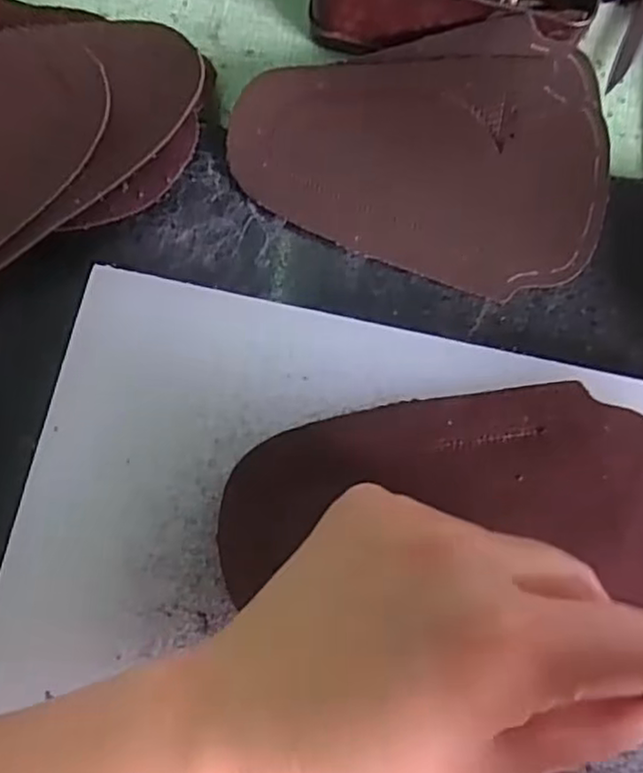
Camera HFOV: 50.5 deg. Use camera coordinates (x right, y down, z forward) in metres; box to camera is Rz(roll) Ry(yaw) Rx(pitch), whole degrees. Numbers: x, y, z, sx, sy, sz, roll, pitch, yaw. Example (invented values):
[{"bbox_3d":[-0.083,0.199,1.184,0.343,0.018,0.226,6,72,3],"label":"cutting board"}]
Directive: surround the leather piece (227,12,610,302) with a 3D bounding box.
[{"bbox_3d":[0.045,-0.106,0.290,0.153,0.010,0.114,19,79,3],"label":"leather piece"}]

